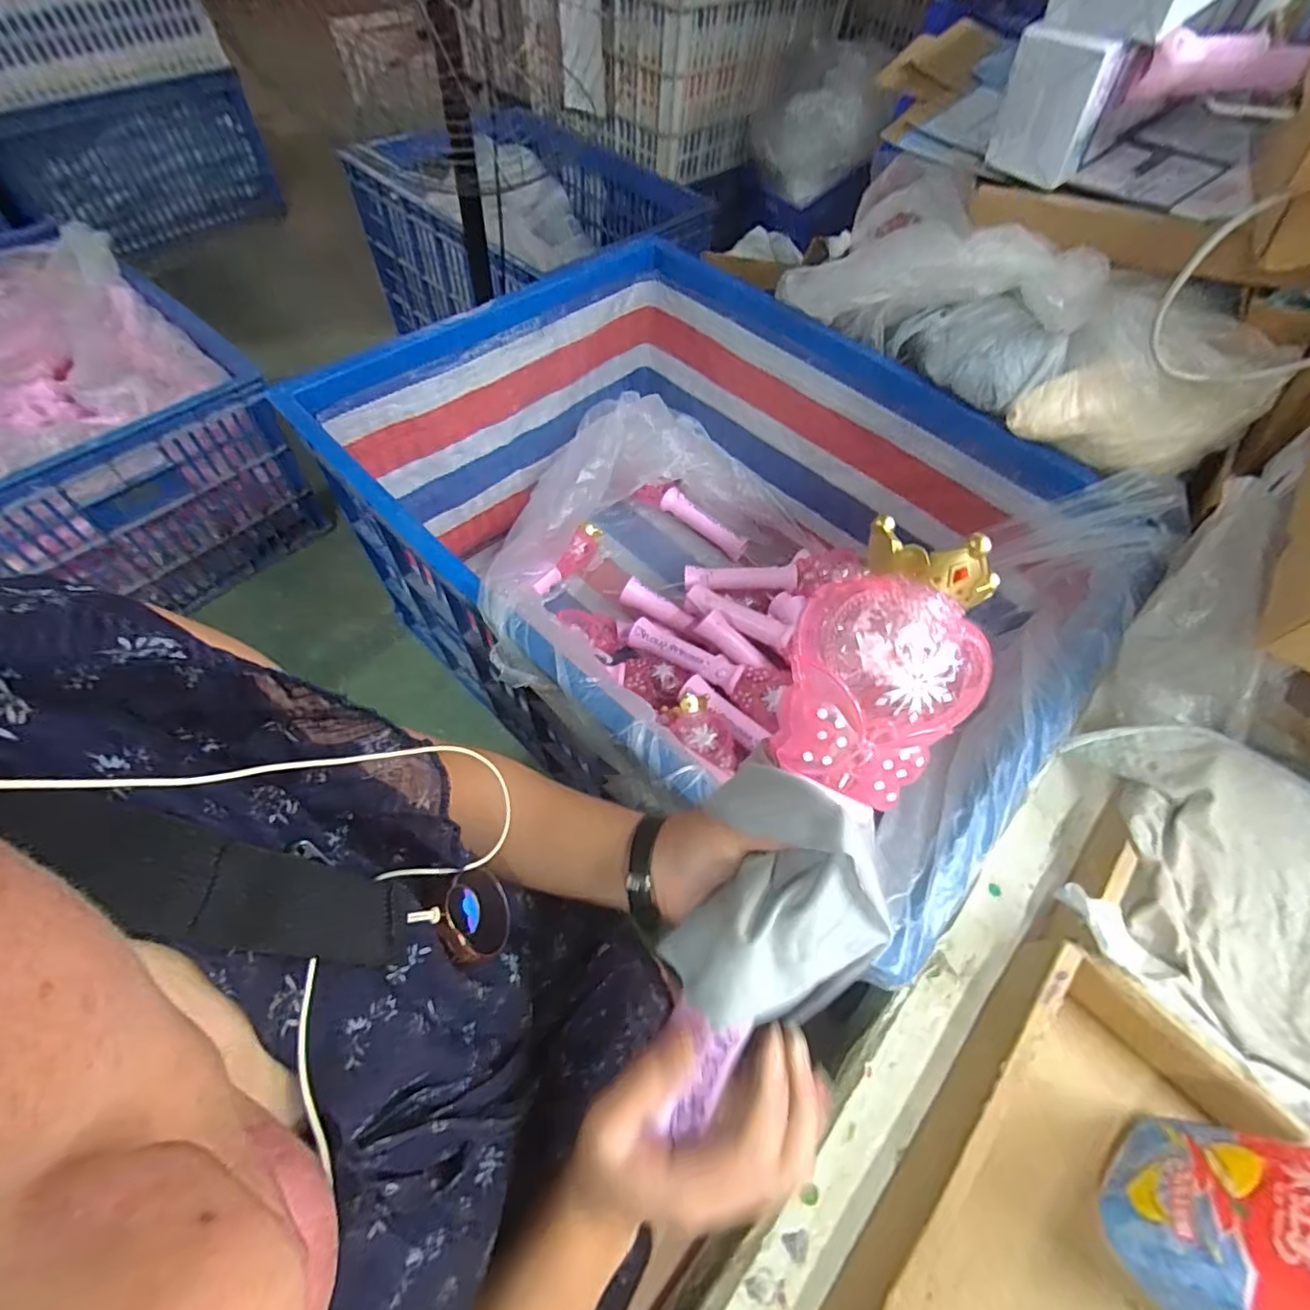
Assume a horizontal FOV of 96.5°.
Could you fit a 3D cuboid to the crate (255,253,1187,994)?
[{"bbox_3d":[0.074,-0.096,0.807,0.817,0.426,0.633,42,64,19],"label":"crate"}]

